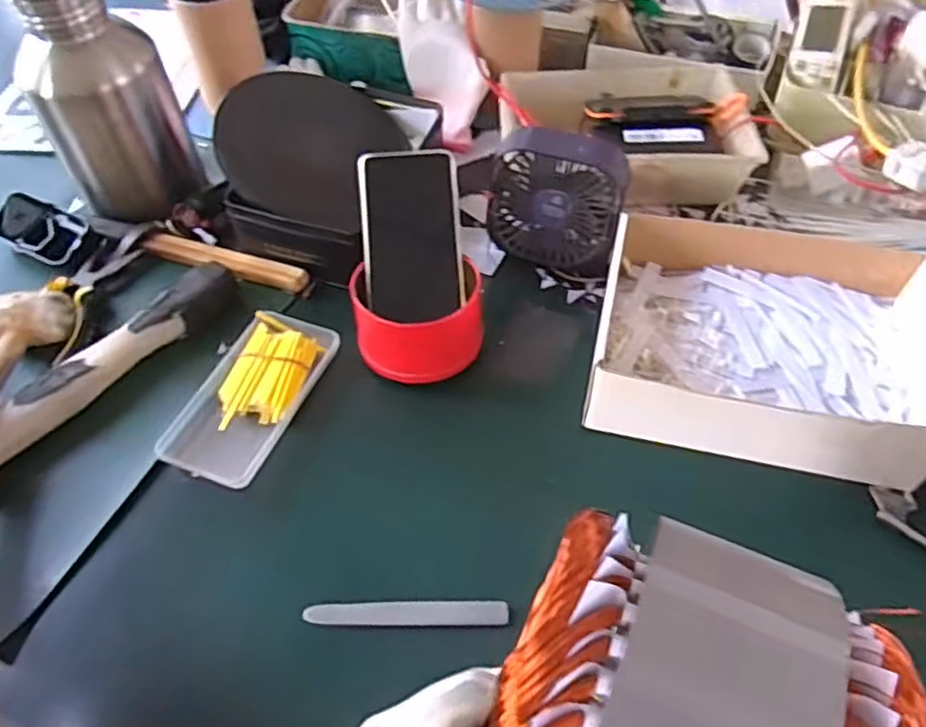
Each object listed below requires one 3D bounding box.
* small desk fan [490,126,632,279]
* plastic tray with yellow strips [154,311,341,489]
[{"bbox_3d":[0.085,-0.144,0.616,0.113,0.122,0.048,15,36,13],"label":"small desk fan"},{"bbox_3d":[-0.164,0.025,0.546,0.079,0.026,0.146,17,55,14],"label":"plastic tray with yellow strips"}]

